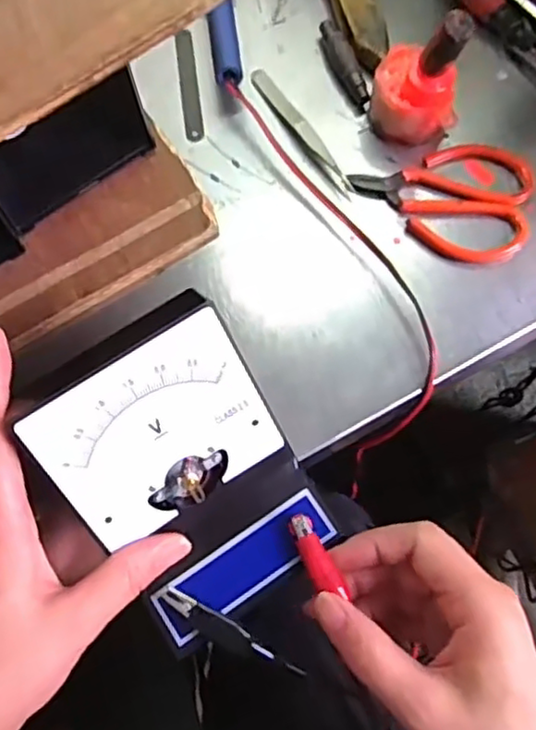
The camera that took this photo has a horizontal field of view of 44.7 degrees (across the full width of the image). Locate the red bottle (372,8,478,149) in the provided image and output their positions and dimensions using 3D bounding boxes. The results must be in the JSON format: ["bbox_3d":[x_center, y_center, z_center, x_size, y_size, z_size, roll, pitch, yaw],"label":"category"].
[{"bbox_3d":[0.088,-0.171,0.373,0.049,0.085,0.050,8,70,4],"label":"red bottle"}]

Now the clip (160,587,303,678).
[{"bbox_3d":[-0.017,0.118,0.283,0.069,0.004,0.012,26,72,10],"label":"clip"}]

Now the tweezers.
[{"bbox_3d":[0.019,-0.147,0.407,0.013,0.009,0.112,-28,72,-10],"label":"tweezers"}]

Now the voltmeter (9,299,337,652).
[{"bbox_3d":[-0.033,0.049,0.282,0.092,0.078,0.111,-32,72,-11],"label":"voltmeter"}]

